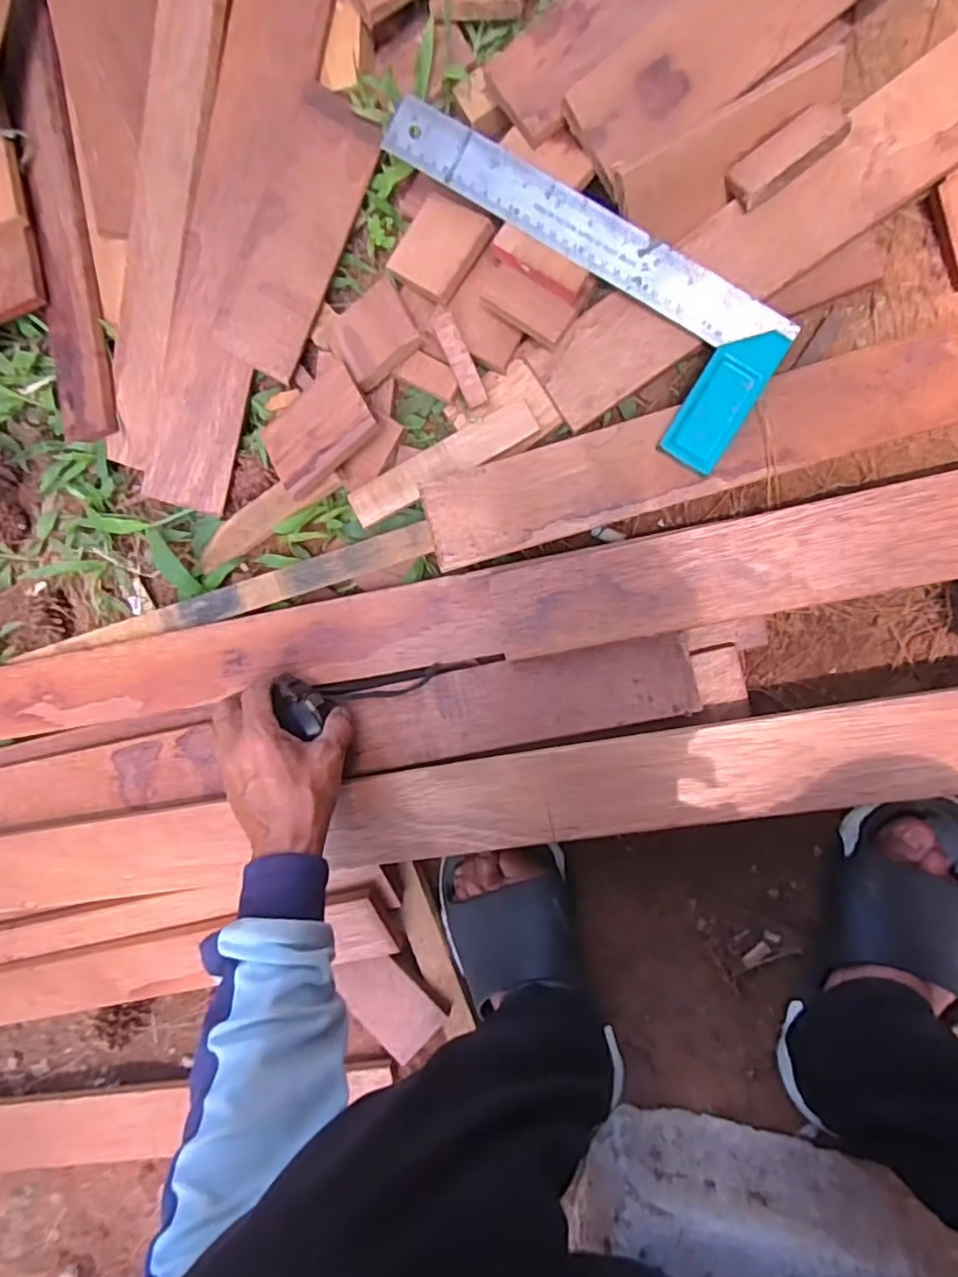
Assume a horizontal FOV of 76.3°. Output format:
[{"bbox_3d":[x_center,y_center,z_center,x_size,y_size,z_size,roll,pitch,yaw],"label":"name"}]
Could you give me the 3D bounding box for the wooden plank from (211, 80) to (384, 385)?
[{"bbox_3d":[-0.138,-0.301,0.457,0.063,0.013,0.192,27,100,6],"label":"wooden plank"}]

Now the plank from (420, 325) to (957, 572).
[{"bbox_3d":[0.181,-0.140,0.417,0.445,0.016,0.063,-15,94,11],"label":"plank"}]

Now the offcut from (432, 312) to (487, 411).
[{"bbox_3d":[-0.013,-0.200,0.441,0.016,0.005,0.065,-23,104,9],"label":"offcut"}]

